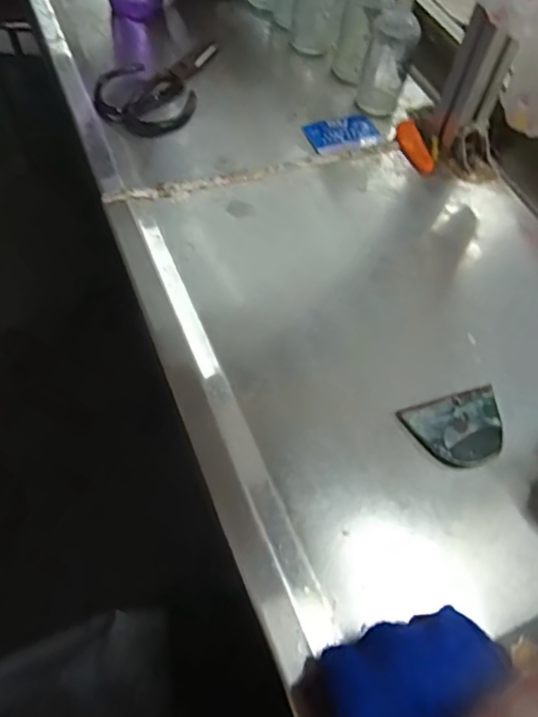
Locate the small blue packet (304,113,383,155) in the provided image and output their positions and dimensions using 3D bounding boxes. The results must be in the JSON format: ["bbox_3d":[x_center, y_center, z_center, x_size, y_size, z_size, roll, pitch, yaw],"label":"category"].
[{"bbox_3d":[0.085,-0.256,0.626,0.087,0.004,0.053,-20,65,-18],"label":"small blue packet"}]

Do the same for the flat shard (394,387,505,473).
[{"bbox_3d":[0.152,0.055,0.429,0.081,0.007,0.059,-15,56,-14],"label":"flat shard"}]

